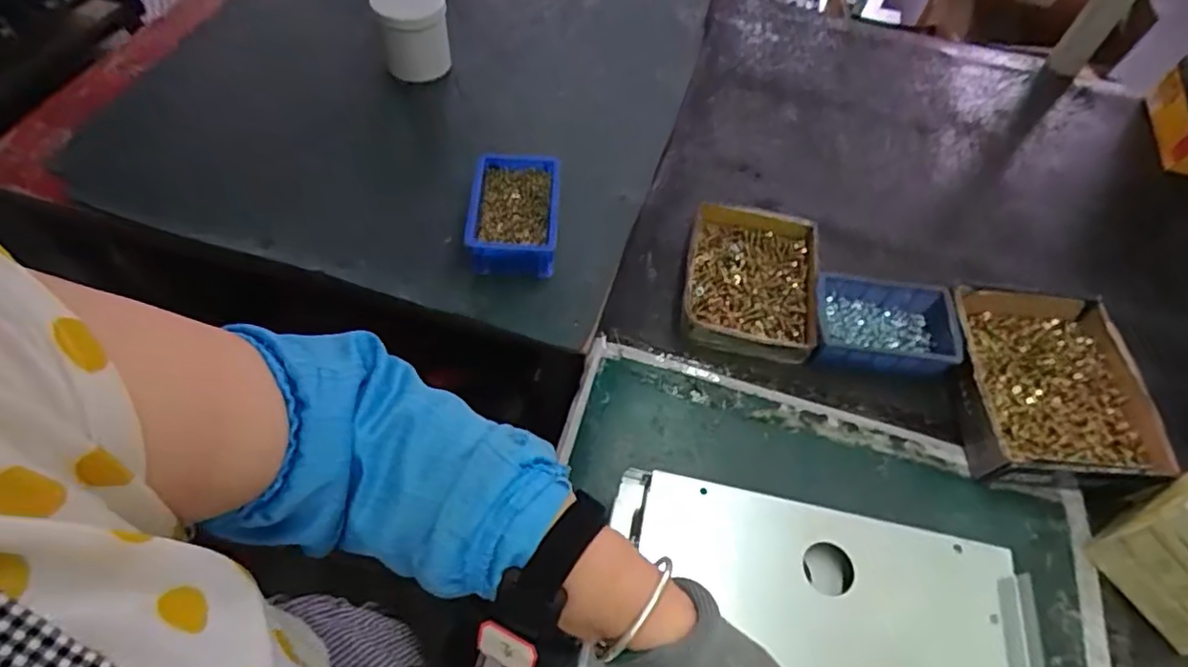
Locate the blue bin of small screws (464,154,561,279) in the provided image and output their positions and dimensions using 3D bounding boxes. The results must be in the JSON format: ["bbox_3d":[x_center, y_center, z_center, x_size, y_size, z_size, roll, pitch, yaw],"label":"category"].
[{"bbox_3d":[-0.090,-0.133,0.710,0.098,0.072,0.144,2,56,-2],"label":"blue bin of small screws"}]

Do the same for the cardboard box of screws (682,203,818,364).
[{"bbox_3d":[0.178,-0.058,0.708,0.144,0.045,0.188,12,56,4],"label":"cardboard box of screws"}]

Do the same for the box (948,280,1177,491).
[{"bbox_3d":[0.465,0.054,0.650,0.197,0.048,0.220,0,56,-4],"label":"box"}]

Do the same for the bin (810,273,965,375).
[{"bbox_3d":[0.307,-0.003,0.666,0.147,0.045,0.105,9,56,2],"label":"bin"}]

